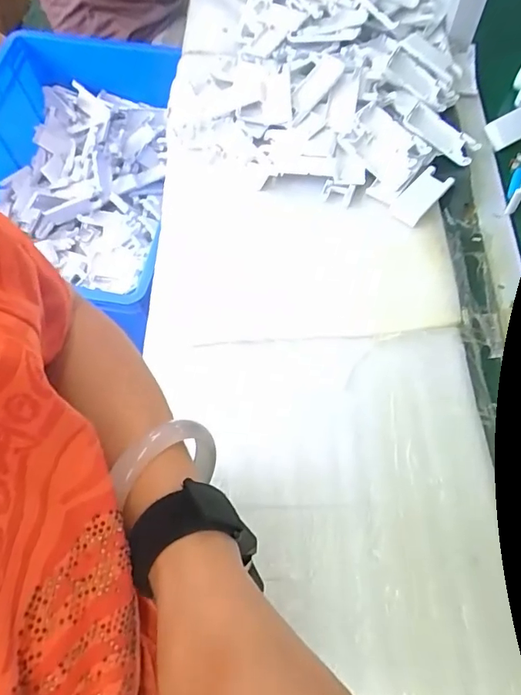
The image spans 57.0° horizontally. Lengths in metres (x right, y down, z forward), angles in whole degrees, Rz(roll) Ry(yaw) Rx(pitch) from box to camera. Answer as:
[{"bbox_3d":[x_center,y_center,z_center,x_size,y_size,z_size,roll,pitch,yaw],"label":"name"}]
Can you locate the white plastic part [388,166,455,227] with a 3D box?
[{"bbox_3d":[0.205,-0.194,0.612,0.038,0.006,0.099,38,71,17],"label":"white plastic part"}]

